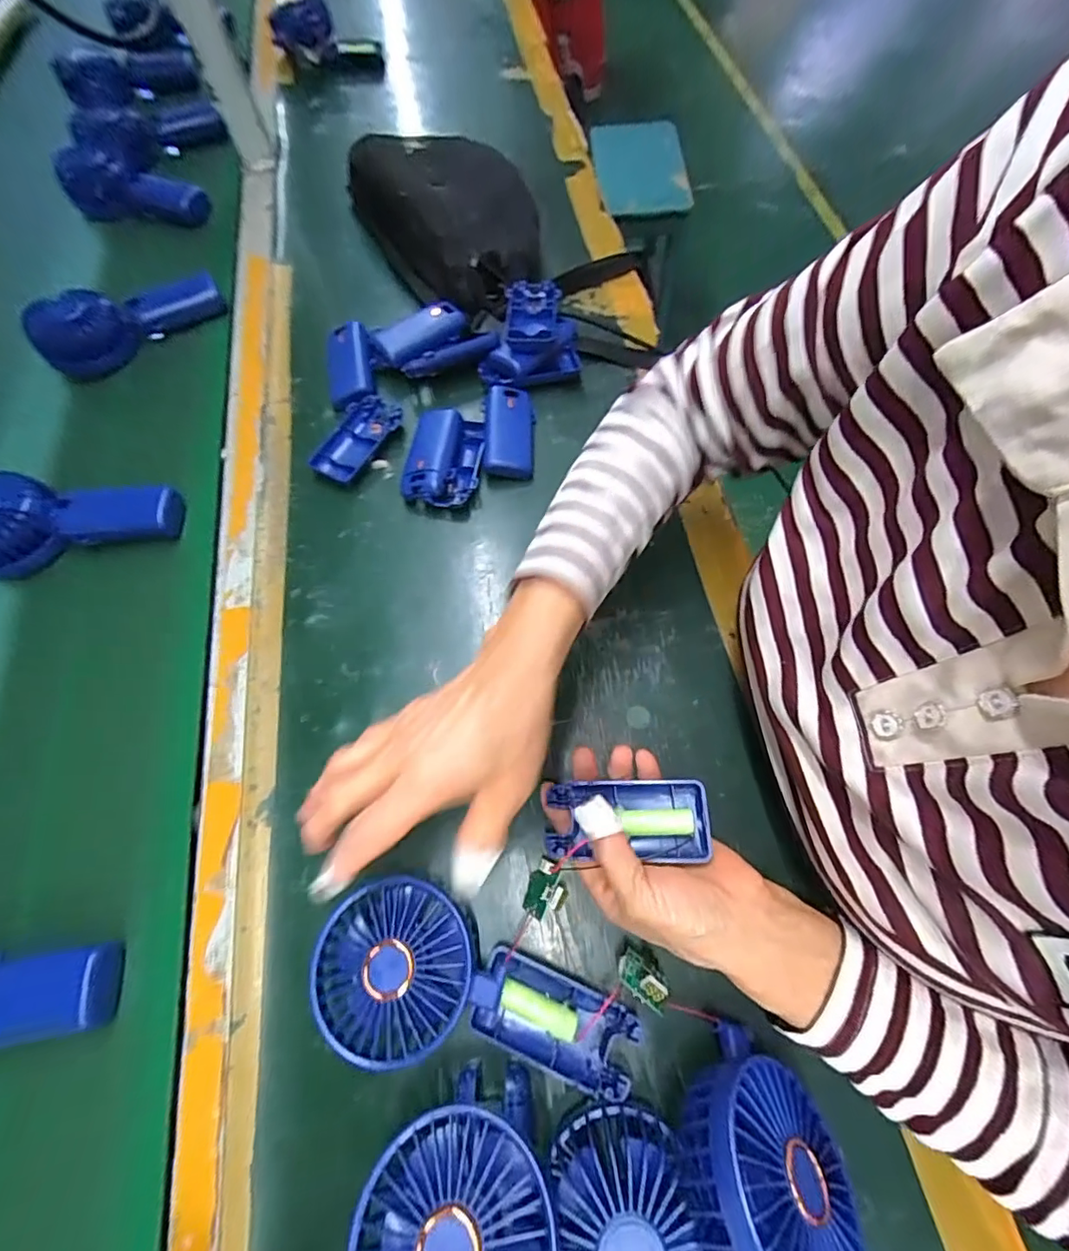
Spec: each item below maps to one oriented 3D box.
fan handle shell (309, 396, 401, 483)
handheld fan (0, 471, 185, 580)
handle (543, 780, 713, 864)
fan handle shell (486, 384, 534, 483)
[{"bbox_3d":[-0.159,-0.169,0.460,0.051,0.012,0.090,21,70,11],"label":"fan handle shell"},{"bbox_3d":[-0.390,-0.085,0.418,0.174,0.042,0.085,2,68,4],"label":"handheld fan"},{"bbox_3d":[0.054,0.114,0.301,0.091,0.014,0.043,-3,68,9],"label":"handle"},{"bbox_3d":[-0.022,-0.176,0.453,0.041,0.021,0.094,1,68,2],"label":"fan handle shell"}]

